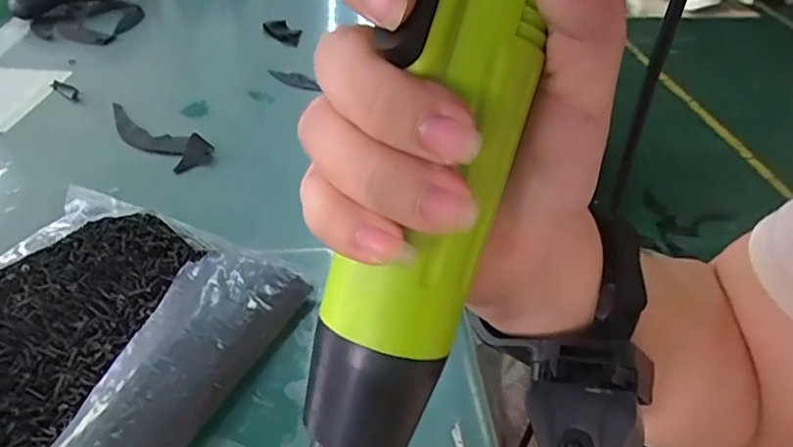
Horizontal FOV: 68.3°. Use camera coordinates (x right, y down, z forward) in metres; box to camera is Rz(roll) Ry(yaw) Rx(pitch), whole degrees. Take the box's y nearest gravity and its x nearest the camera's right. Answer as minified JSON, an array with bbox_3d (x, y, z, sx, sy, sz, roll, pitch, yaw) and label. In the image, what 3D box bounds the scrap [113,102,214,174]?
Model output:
[{"bbox_3d":[-0.244,-0.089,0.585,0.163,0.015,0.045,28,45,27],"label":"scrap"}]

